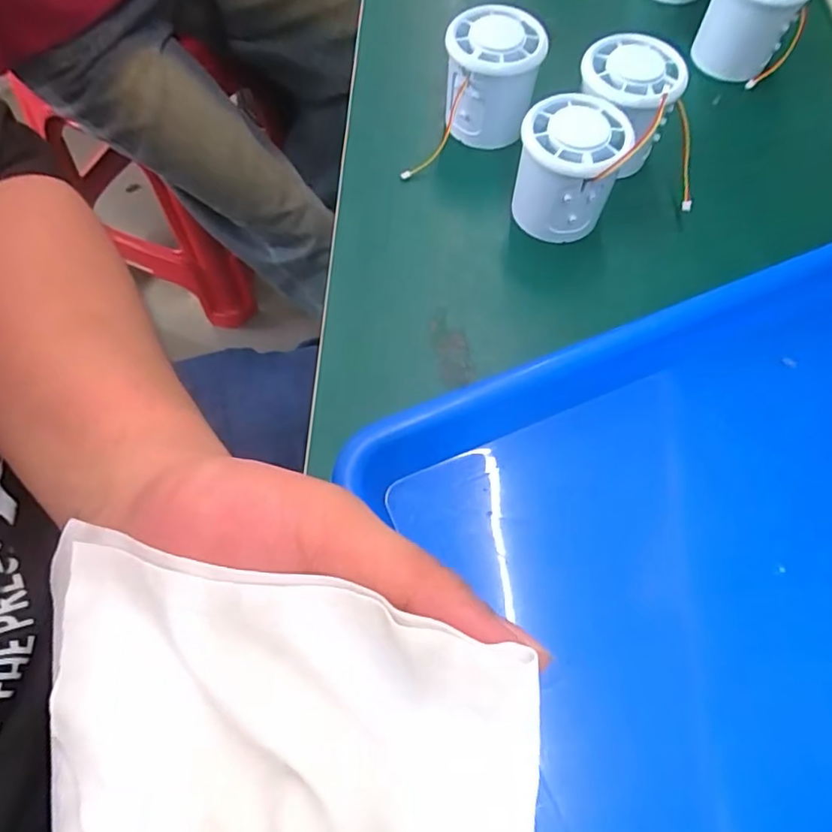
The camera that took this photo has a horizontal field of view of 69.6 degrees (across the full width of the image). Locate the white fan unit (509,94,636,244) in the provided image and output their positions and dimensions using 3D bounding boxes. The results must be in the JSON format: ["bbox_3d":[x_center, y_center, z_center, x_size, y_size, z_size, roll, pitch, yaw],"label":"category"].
[{"bbox_3d":[0.084,-0.136,0.336,0.053,0.066,0.053,1,64,-1],"label":"white fan unit"}]

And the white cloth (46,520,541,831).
[{"bbox_3d":[-0.044,0.094,0.150,0.140,0.021,0.102,11,79,12],"label":"white cloth"}]

